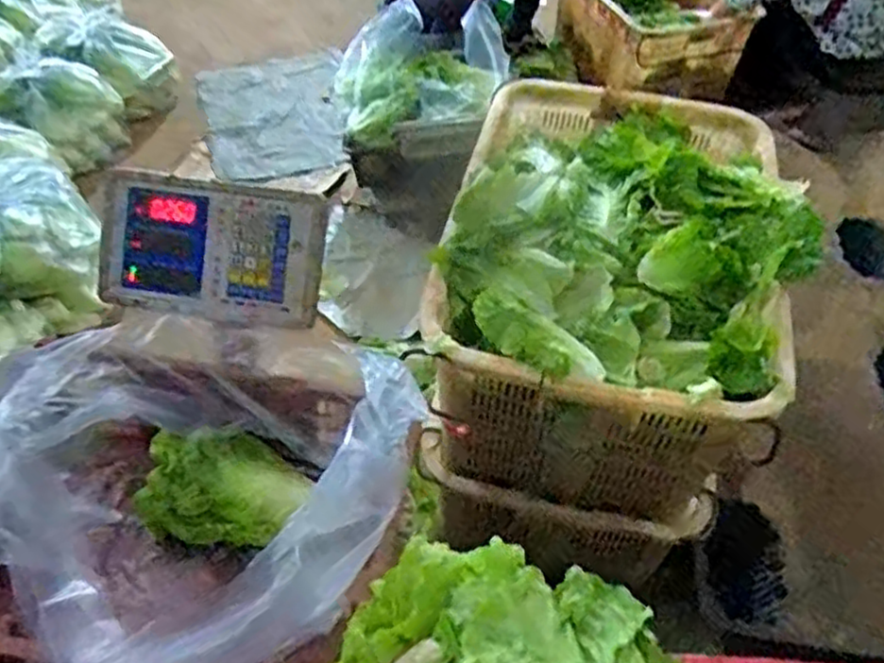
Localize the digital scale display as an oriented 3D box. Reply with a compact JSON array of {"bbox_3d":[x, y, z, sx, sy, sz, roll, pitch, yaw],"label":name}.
[{"bbox_3d":[-0.249,-0.088,0.791,0.235,0.039,0.149,8,87,0],"label":"digital scale display"}]

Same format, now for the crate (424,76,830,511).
[{"bbox_3d":[0.267,-0.092,1.189,0.485,0.372,0.669,10,49,8],"label":"crate"}]

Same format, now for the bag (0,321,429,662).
[{"bbox_3d":[-0.218,0.147,0.712,0.346,0.276,0.357,-28,54,-24],"label":"bag"}]

